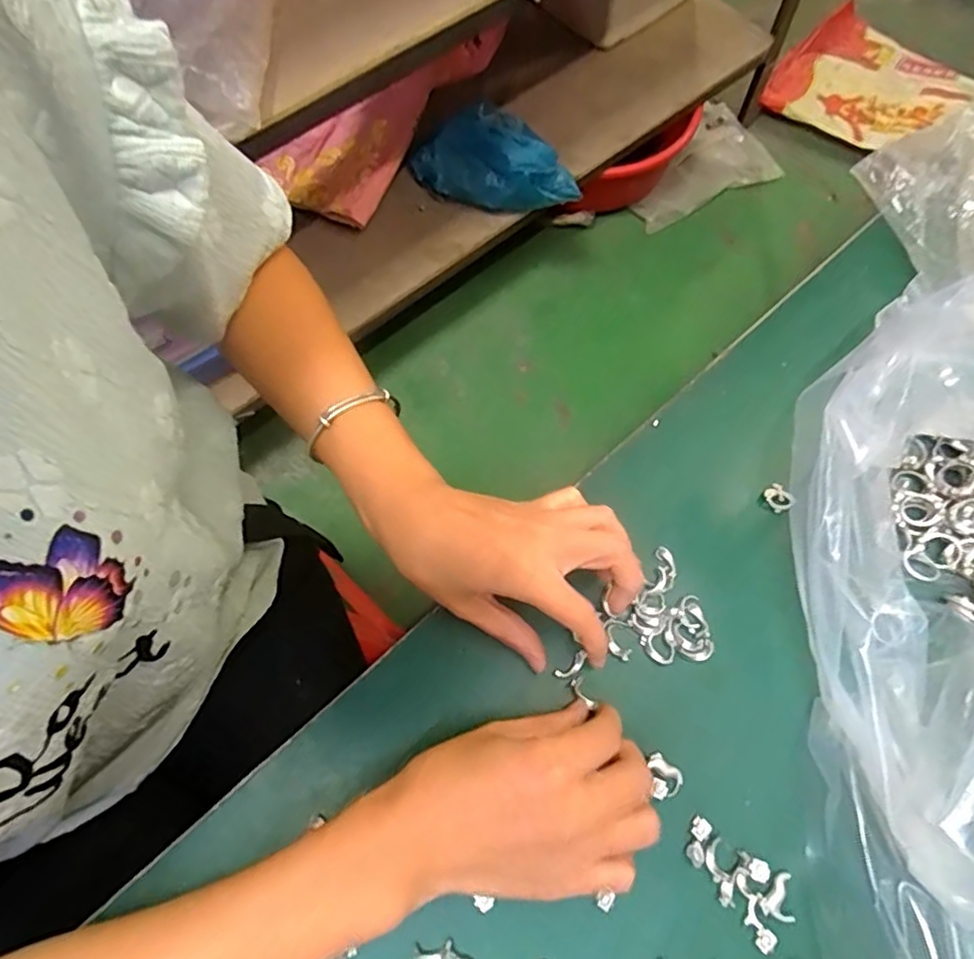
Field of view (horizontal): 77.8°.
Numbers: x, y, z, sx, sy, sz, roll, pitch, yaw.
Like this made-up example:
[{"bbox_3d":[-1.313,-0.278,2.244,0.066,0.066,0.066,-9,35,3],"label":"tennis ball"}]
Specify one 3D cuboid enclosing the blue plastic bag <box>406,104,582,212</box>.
[{"bbox_3d":[0.010,-0.567,1.069,0.311,0.104,0.129,10,69,5],"label":"blue plastic bag"}]

